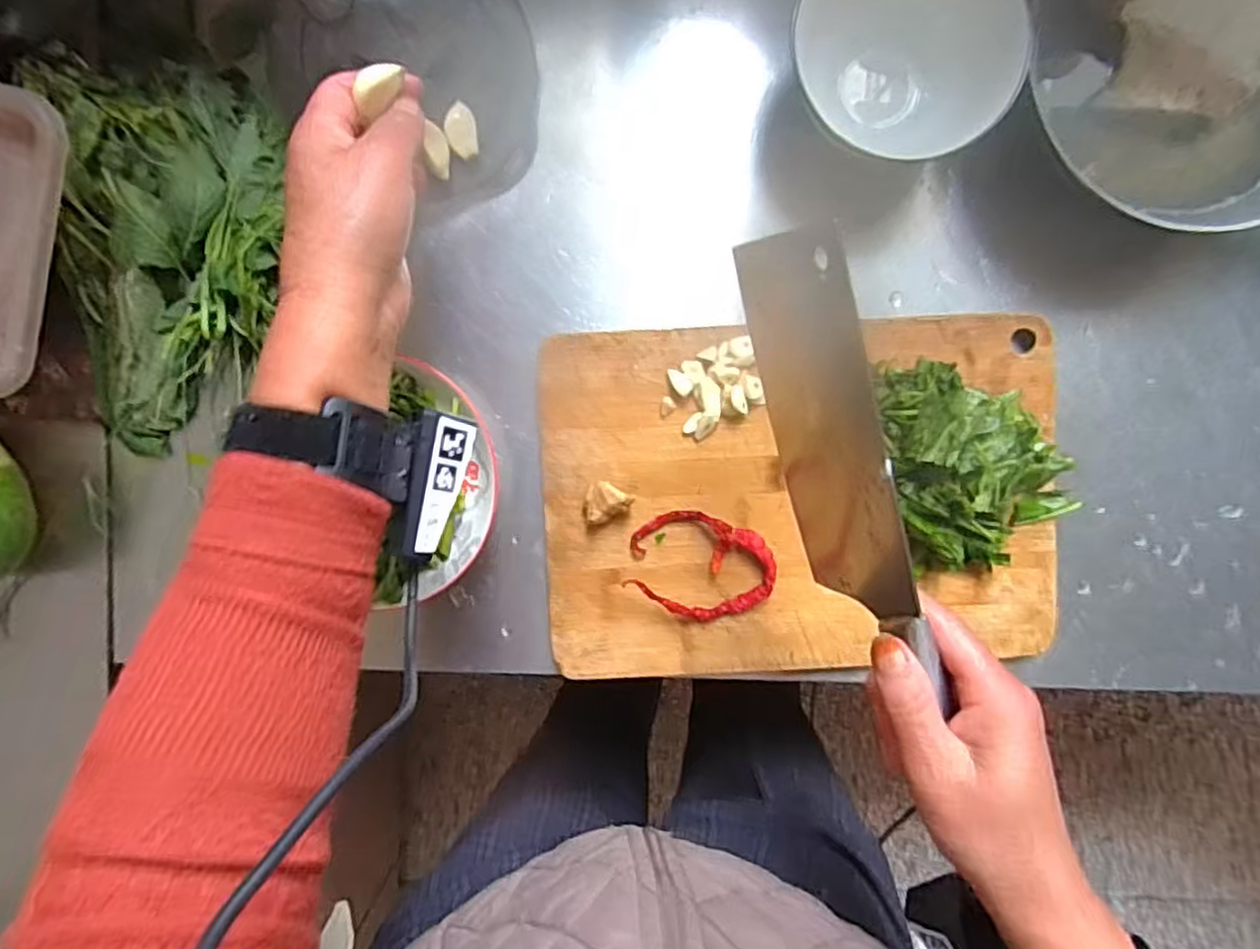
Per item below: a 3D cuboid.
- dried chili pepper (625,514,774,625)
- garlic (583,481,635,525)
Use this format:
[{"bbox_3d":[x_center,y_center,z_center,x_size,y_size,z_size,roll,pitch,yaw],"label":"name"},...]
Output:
[{"bbox_3d":[0.045,0.059,0.434,0.090,0.018,0.065,19,92,-2],"label":"dried chili pepper"},{"bbox_3d":[-0.016,0.016,0.431,0.030,0.017,0.022,-31,93,0],"label":"garlic"}]

